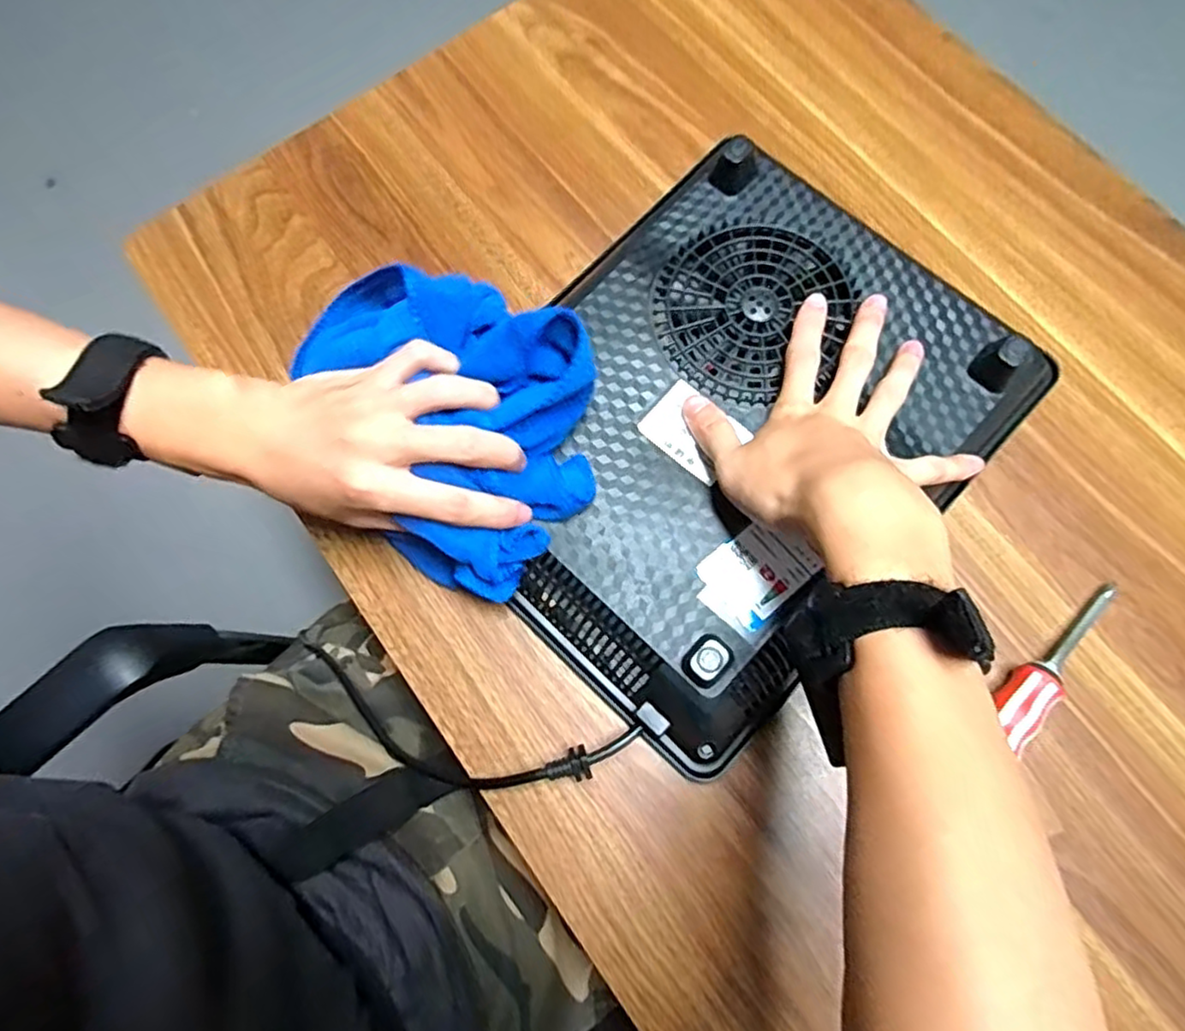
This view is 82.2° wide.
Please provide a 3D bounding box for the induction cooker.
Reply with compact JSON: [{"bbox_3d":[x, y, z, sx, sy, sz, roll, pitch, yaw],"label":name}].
[{"bbox_3d":[0.076,-0.056,0.407,0.261,0.051,0.324,42,80,11],"label":"induction cooker"}]

